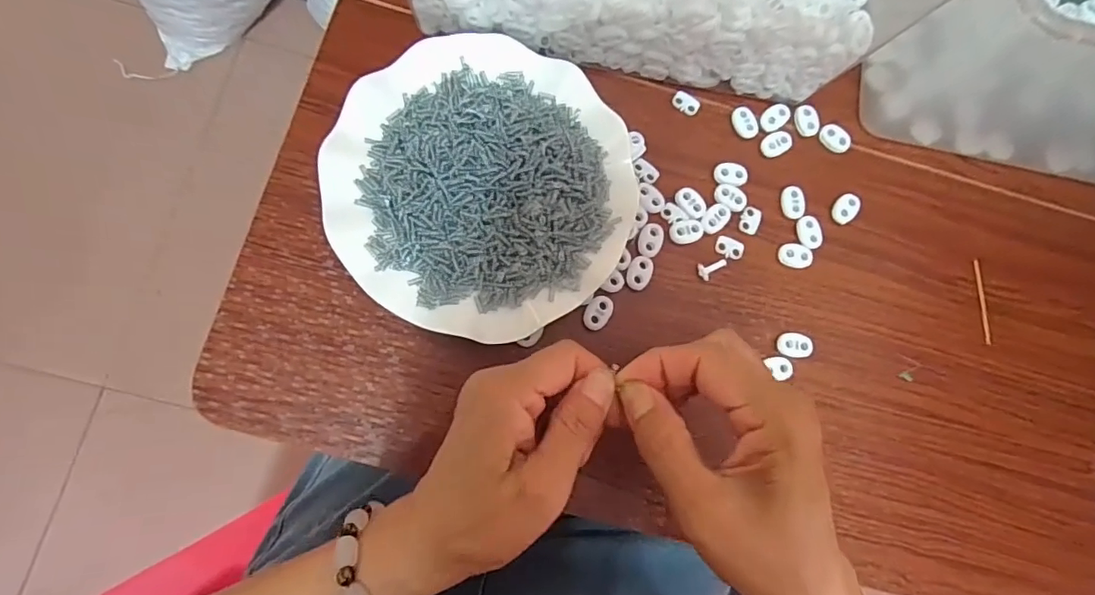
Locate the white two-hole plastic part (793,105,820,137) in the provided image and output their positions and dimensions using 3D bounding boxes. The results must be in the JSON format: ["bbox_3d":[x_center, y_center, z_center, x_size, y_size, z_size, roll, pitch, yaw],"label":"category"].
[{"bbox_3d":[0.184,-0.125,0.371,0.015,0.004,0.023,-11,83,-7],"label":"white two-hole plastic part"}]

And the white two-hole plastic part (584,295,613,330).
[{"bbox_3d":[0.032,0.010,0.333,0.015,0.004,0.023,29,80,-1],"label":"white two-hole plastic part"}]

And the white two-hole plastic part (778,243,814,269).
[{"bbox_3d":[0.167,-0.028,0.353,0.023,0.005,0.016,8,81,-4],"label":"white two-hole plastic part"}]

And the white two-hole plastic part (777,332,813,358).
[{"bbox_3d":[0.162,0.031,0.343,0.021,0.006,0.016,7,81,-5],"label":"white two-hole plastic part"}]

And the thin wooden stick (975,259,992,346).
[{"bbox_3d":[0.305,0.003,0.368,0.005,0.004,0.059,-2,82,-6],"label":"thin wooden stick"}]

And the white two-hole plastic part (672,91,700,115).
[{"bbox_3d":[0.098,-0.136,0.368,0.020,0.004,0.012,25,80,-2],"label":"white two-hole plastic part"}]

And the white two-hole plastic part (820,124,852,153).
[{"bbox_3d":[0.204,-0.113,0.373,0.017,0.005,0.023,-44,88,-10],"label":"white two-hole plastic part"}]

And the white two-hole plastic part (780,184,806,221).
[{"bbox_3d":[0.170,-0.066,0.362,0.015,0.005,0.024,1,82,-5],"label":"white two-hole plastic part"}]

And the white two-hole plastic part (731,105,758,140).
[{"bbox_3d":[0.139,-0.123,0.369,0.015,0.005,0.023,-19,84,-8],"label":"white two-hole plastic part"}]

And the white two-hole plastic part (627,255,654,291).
[{"bbox_3d":[0.060,-0.016,0.340,0.015,0.004,0.022,22,80,-2],"label":"white two-hole plastic part"}]

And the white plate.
[{"bbox_3d":[-0.039,-0.069,0.328,0.176,0.029,0.181,1,82,-5],"label":"white plate"}]

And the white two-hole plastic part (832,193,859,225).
[{"bbox_3d":[0.207,-0.062,0.365,0.014,0.006,0.024,37,80,1],"label":"white two-hole plastic part"}]

